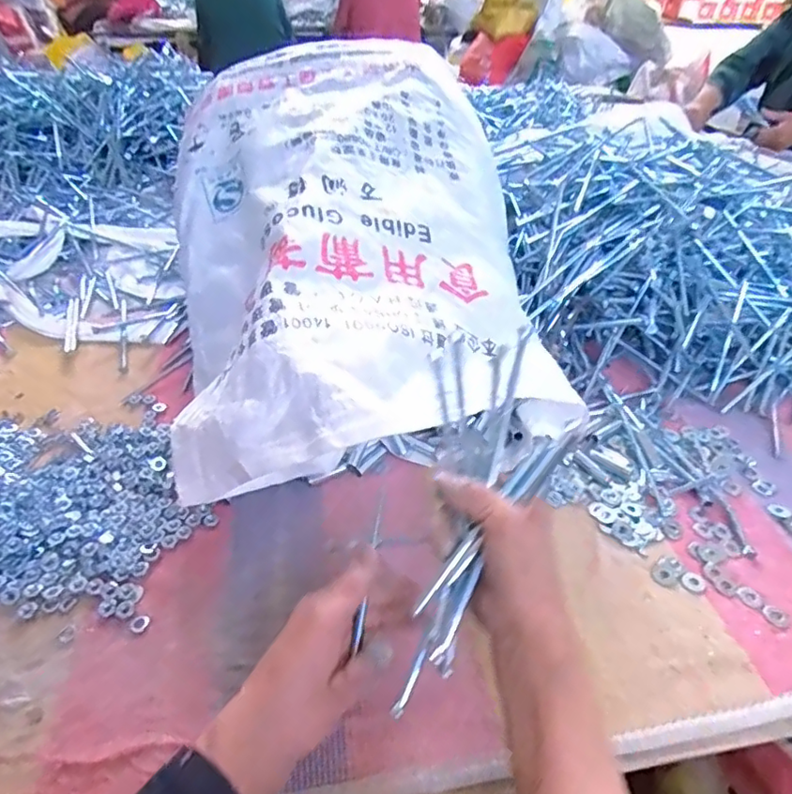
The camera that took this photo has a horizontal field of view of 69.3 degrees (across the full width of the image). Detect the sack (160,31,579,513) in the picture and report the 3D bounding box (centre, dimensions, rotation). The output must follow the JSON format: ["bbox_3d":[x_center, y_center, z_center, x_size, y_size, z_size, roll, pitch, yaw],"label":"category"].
[{"bbox_3d":[-0.065,-0.203,0.725,0.410,0.198,0.703,-7,53,-15],"label":"sack"}]

